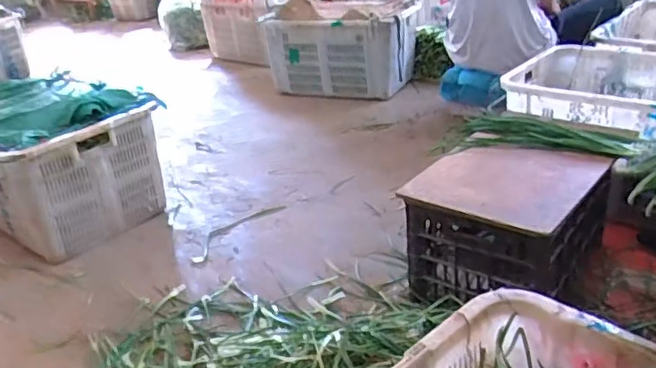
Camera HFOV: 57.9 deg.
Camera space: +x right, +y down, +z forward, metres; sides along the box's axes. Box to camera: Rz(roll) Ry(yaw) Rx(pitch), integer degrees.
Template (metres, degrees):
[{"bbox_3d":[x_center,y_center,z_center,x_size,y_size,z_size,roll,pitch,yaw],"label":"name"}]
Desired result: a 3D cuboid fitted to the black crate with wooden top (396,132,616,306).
[{"bbox_3d":[0.377,0.075,1.269,0.327,0.226,0.351,16,34,35],"label":"black crate with wooden top"}]

